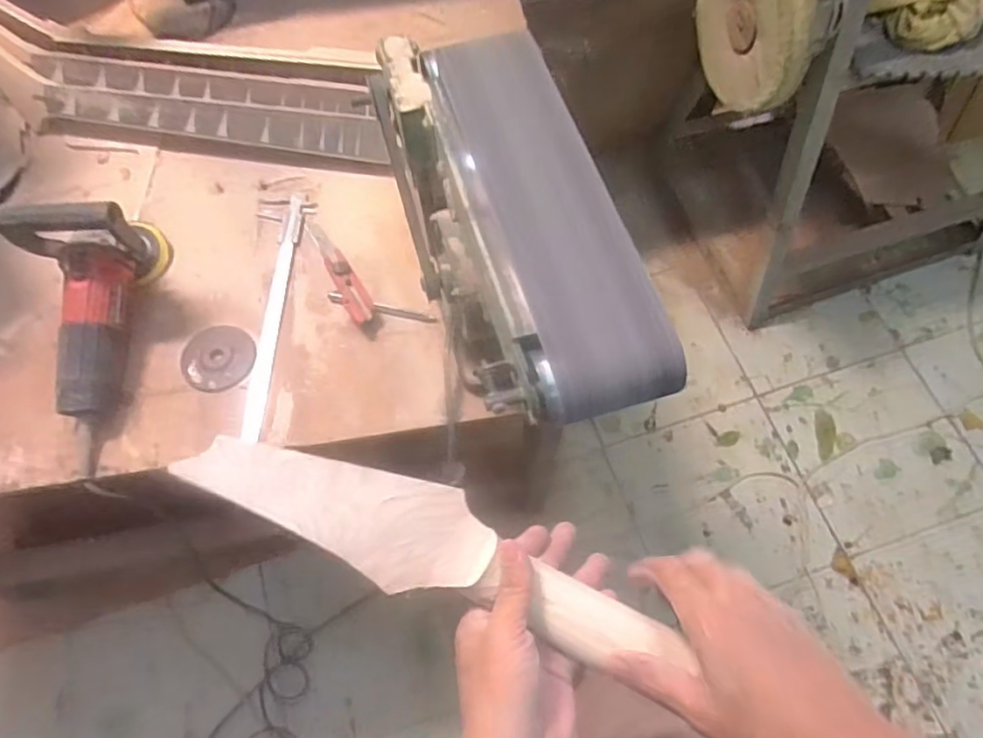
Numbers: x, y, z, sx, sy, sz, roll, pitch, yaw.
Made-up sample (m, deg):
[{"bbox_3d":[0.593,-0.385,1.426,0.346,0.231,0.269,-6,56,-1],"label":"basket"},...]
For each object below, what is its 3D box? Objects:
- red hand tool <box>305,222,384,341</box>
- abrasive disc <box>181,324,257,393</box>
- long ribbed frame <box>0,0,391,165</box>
[{"bbox_3d":[-0.194,-0.125,0.813,0.032,0.019,0.200,-27,68,-11],"label":"red hand tool"},{"bbox_3d":[-0.335,-0.015,0.763,0.089,0.004,0.084,0,65,0],"label":"abrasive disc"},{"bbox_3d":[-0.465,-0.424,0.910,0.644,0.084,0.186,8,65,4],"label":"long ribbed frame"}]

